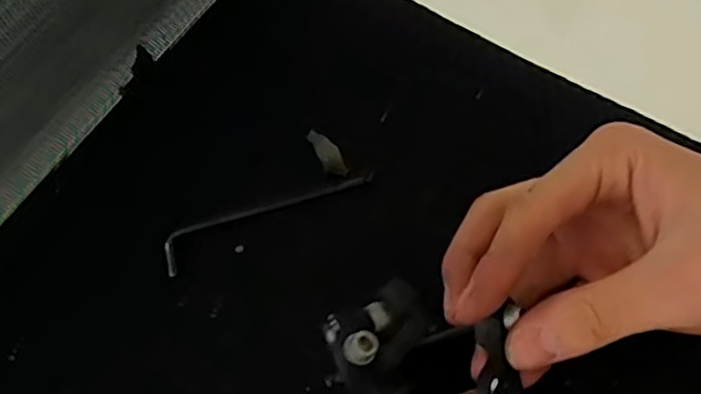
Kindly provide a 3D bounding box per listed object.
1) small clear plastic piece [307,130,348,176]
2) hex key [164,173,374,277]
[{"bbox_3d":[-0.012,-0.023,0.339,0.011,0.006,0.028,-28,71,-8],"label":"small clear plastic piece"},{"bbox_3d":[-0.043,0.006,0.330,0.111,0.008,0.021,-25,71,-7],"label":"hex key"}]

